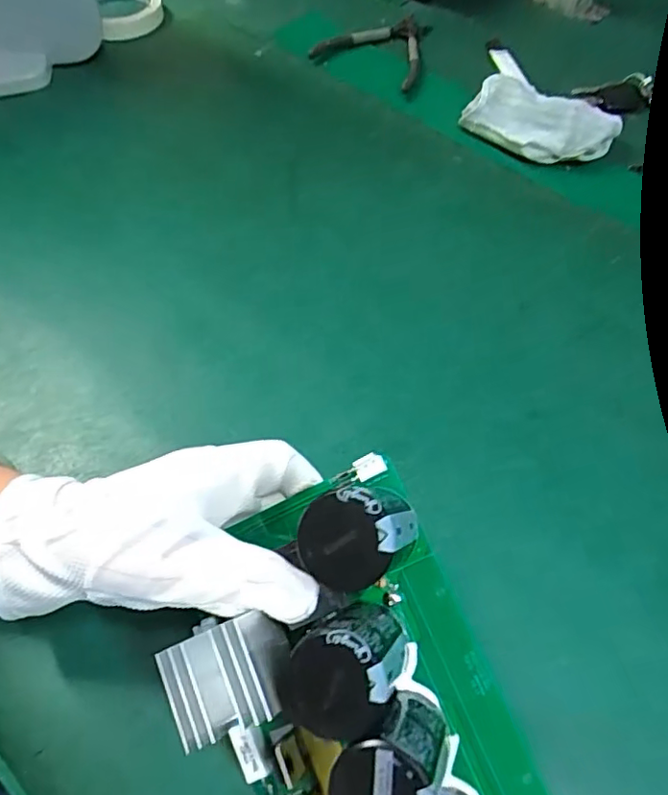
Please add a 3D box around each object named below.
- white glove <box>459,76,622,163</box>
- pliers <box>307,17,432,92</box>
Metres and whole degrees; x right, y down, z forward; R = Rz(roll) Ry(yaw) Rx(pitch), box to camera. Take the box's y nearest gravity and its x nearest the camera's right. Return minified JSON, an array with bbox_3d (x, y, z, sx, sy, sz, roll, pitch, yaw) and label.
[{"bbox_3d":[0.181,-0.241,0.509,0.121,0.032,0.065,31,61,15],"label":"white glove"},{"bbox_3d":[0.057,-0.363,0.589,0.109,0.011,0.133,30,61,14],"label":"pliers"}]

